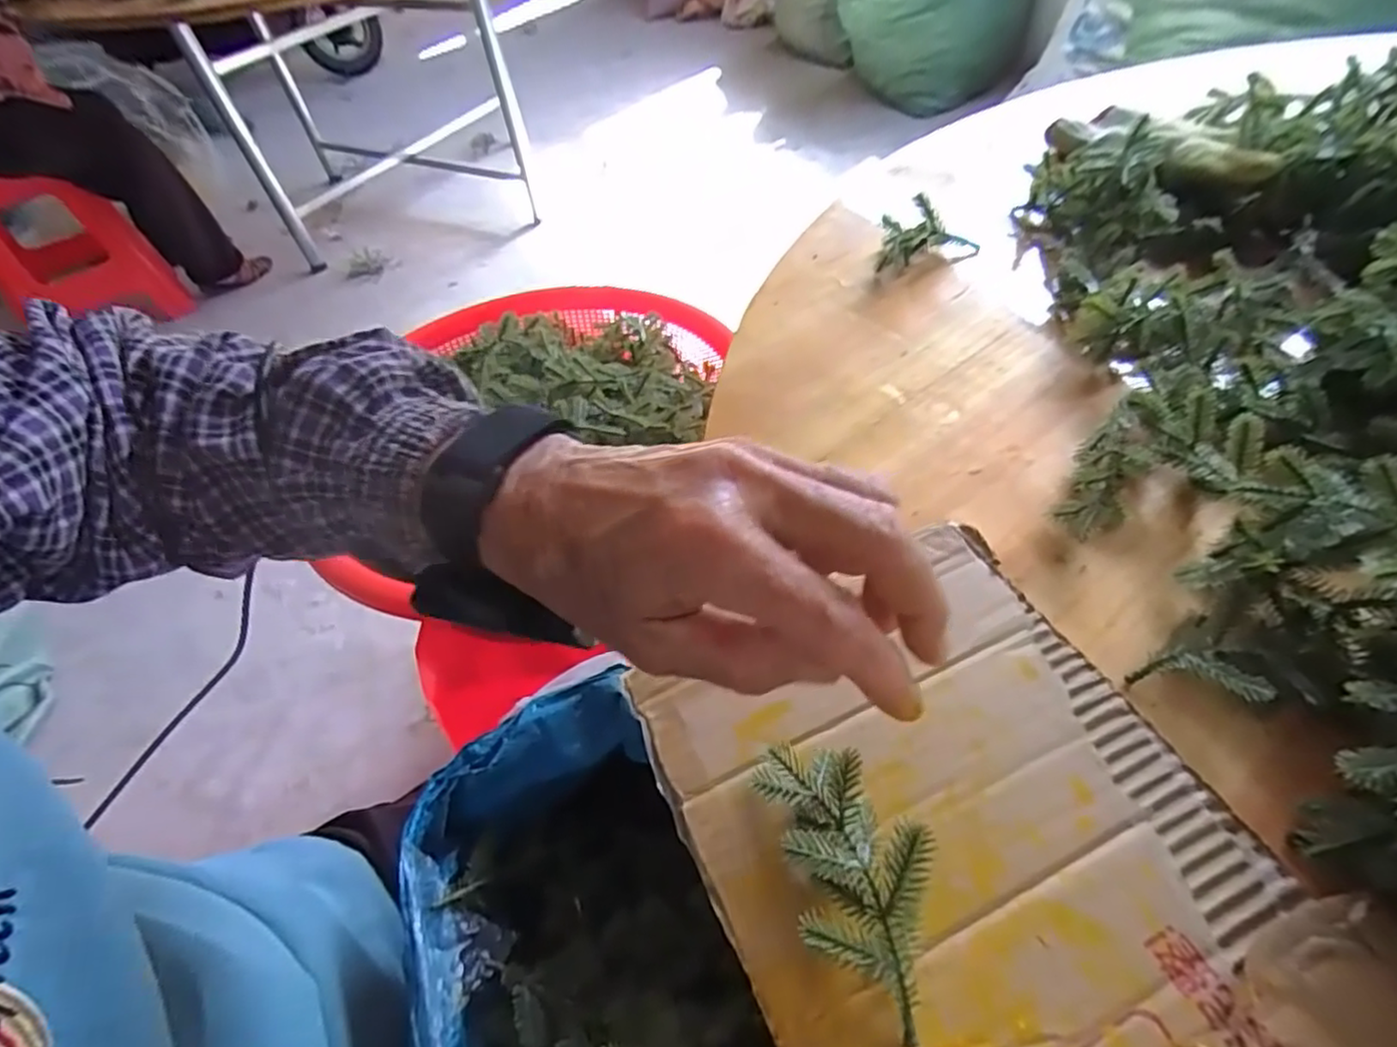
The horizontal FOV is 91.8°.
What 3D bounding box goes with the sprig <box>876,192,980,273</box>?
[{"bbox_3d":[0.160,-0.205,0.483,0.072,0.043,0.032,-15,50,-5],"label":"sprig"}]

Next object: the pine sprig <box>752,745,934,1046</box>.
[{"bbox_3d":[0.049,0.109,0.215,0.042,0.025,0.083,-15,50,-5],"label":"pine sprig"}]

